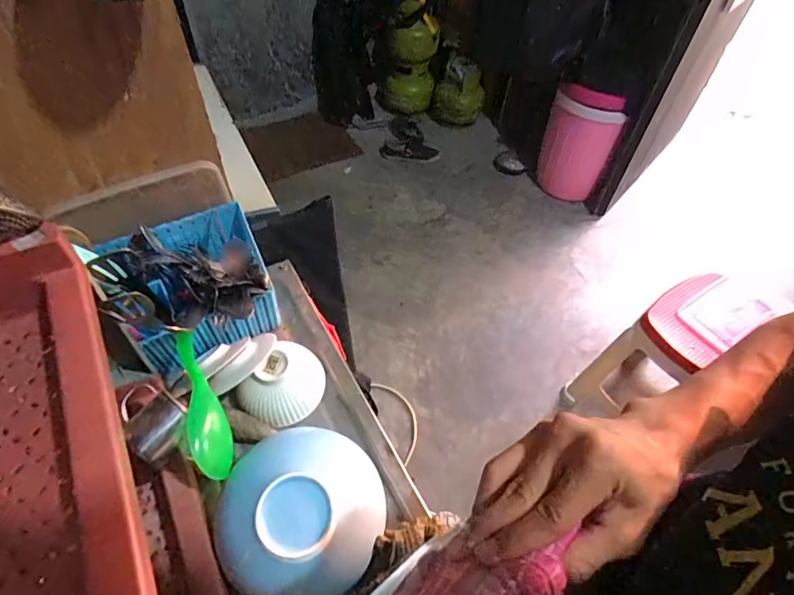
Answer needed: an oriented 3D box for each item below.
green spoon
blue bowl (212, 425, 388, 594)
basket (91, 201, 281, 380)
[{"bbox_3d":[-0.214,0.114,0.504,0.028,0.051,0.164,-34,67,26],"label":"green spoon"},{"bbox_3d":[-0.094,0.208,0.464,0.153,0.086,0.161,2,52,-2],"label":"blue bowl"},{"bbox_3d":[-0.239,-0.014,0.562,0.157,0.146,0.127,-22,56,-19],"label":"basket"}]

